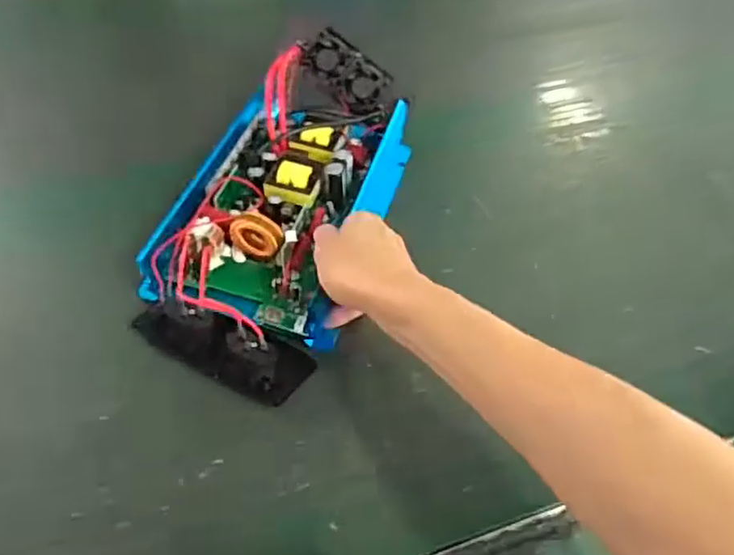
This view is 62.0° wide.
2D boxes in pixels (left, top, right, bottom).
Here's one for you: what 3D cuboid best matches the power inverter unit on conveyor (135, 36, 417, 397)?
[{"bbox_3d":[-0.068,-0.069,0.528,0.155,0.066,0.327,16,61,8],"label":"power inverter unit on conveyor"}]

